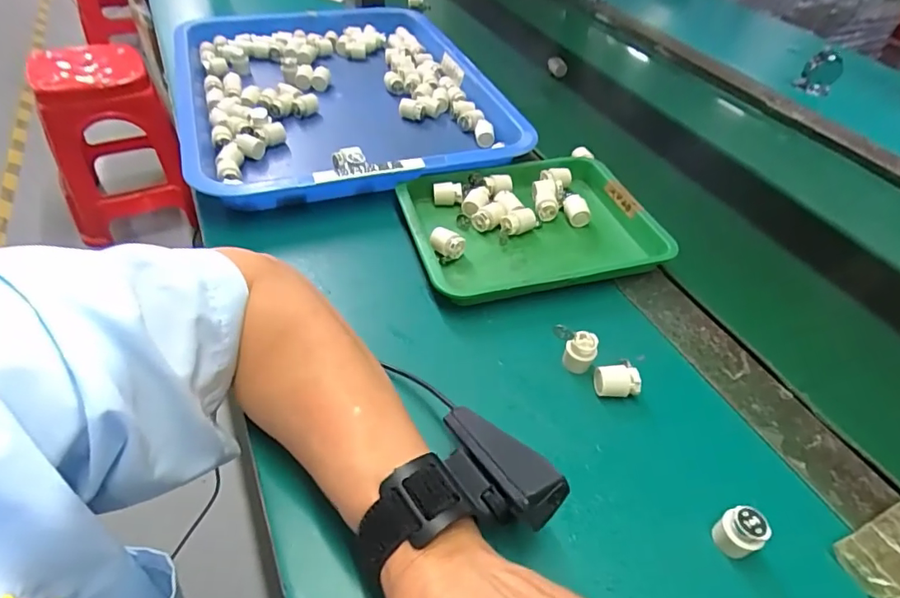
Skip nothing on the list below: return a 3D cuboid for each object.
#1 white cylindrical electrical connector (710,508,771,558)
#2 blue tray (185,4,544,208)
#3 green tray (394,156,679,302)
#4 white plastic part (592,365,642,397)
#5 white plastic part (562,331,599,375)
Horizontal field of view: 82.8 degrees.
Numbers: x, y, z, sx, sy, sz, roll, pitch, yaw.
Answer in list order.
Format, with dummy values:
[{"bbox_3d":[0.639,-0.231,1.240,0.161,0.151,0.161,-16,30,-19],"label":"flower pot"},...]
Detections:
[{"bbox_3d":[0.159,0.129,0.282,0.017,0.030,0.021,-22,52,-25],"label":"white cylindrical electrical connector"},{"bbox_3d":[-0.131,-0.250,0.619,0.329,0.049,0.439,-14,48,-17],"label":"blue tray"},{"bbox_3d":[0.071,-0.066,0.461,0.213,0.028,0.159,-10,48,-16],"label":"green tray"},{"bbox_3d":[0.114,0.058,0.352,0.029,0.018,0.018,3,46,-4],"label":"white plastic part"},{"bbox_3d":[0.093,0.038,0.360,0.019,0.023,0.018,-22,52,-25],"label":"white plastic part"}]

